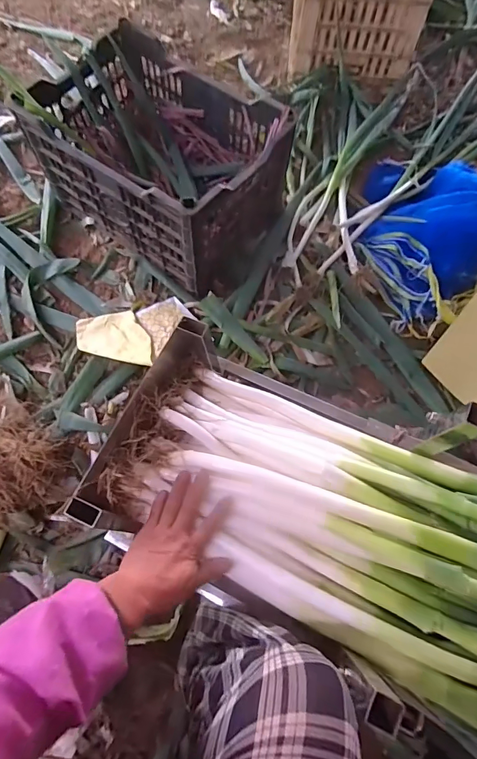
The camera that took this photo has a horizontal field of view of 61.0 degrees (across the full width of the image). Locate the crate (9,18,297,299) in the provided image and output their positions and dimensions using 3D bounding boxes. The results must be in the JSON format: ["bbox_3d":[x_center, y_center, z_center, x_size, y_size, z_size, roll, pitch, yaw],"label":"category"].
[{"bbox_3d":[-0.162,-0.471,0.891,0.495,0.249,0.370,32,73,9],"label":"crate"}]

